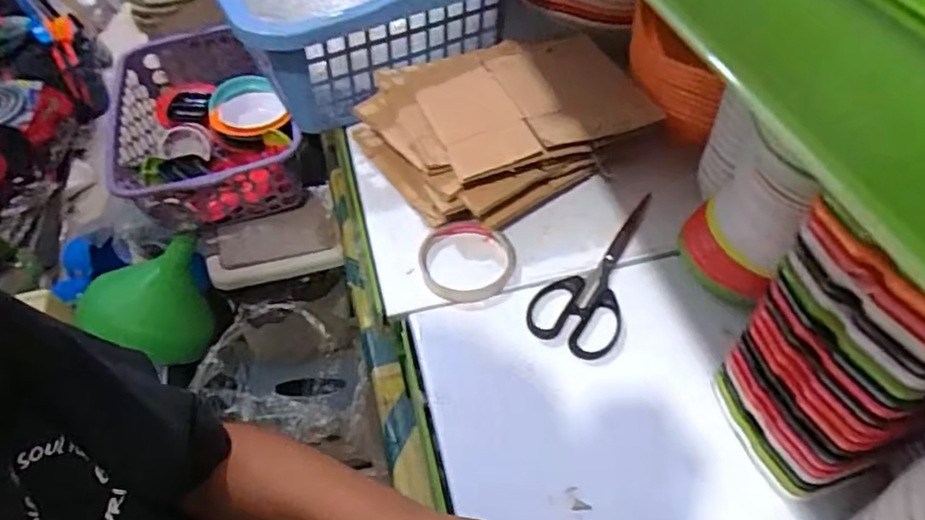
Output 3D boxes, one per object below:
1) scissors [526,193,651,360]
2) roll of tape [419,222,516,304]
[{"bbox_3d":[0.117,0.002,0.545,0.071,0.005,0.191,17,51,16],"label":"scissors"},{"bbox_3d":[0.005,0.001,0.545,0.084,0.012,0.080,-1,48,1],"label":"roll of tape"}]

